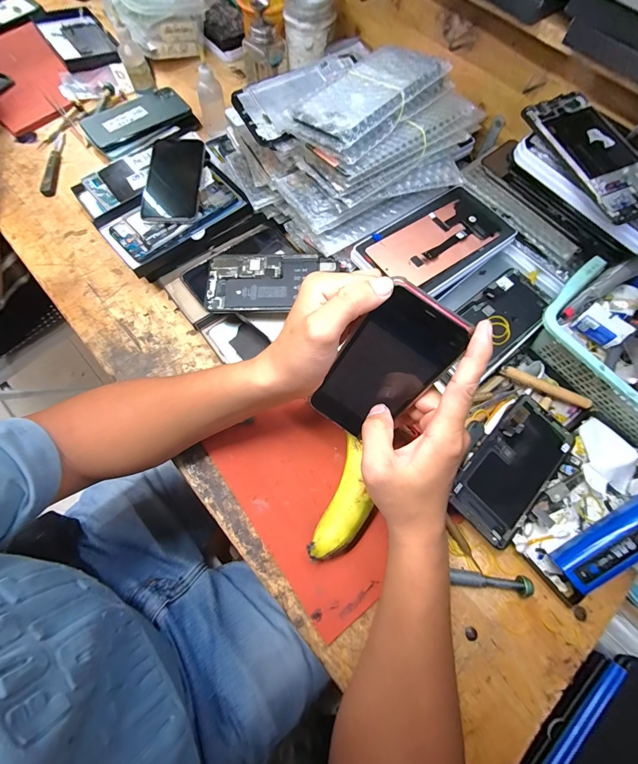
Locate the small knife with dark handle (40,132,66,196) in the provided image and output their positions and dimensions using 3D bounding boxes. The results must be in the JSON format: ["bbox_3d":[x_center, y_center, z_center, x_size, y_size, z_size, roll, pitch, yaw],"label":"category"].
[{"bbox_3d":[-0.401,-0.331,0.499,0.023,0.007,0.125,-6,70,-3],"label":"small knife with dark handle"}]

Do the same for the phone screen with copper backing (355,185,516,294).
[{"bbox_3d":[0.137,-0.166,0.383,0.169,0.008,0.094,-34,74,-13],"label":"phone screen with copper backing"}]

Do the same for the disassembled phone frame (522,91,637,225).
[{"bbox_3d":[0.269,-0.222,0.323,0.073,0.011,0.151,-26,73,-10],"label":"disassembled phone frame"}]

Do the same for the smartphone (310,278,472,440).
[{"bbox_3d":[0.051,-0.007,0.280,0.071,0.152,0.011,35,41,0],"label":"smartphone"}]

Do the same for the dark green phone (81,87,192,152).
[{"bbox_3d":[-0.284,-0.414,0.513,0.155,0.016,0.083,-37,81,-14],"label":"dark green phone"}]

